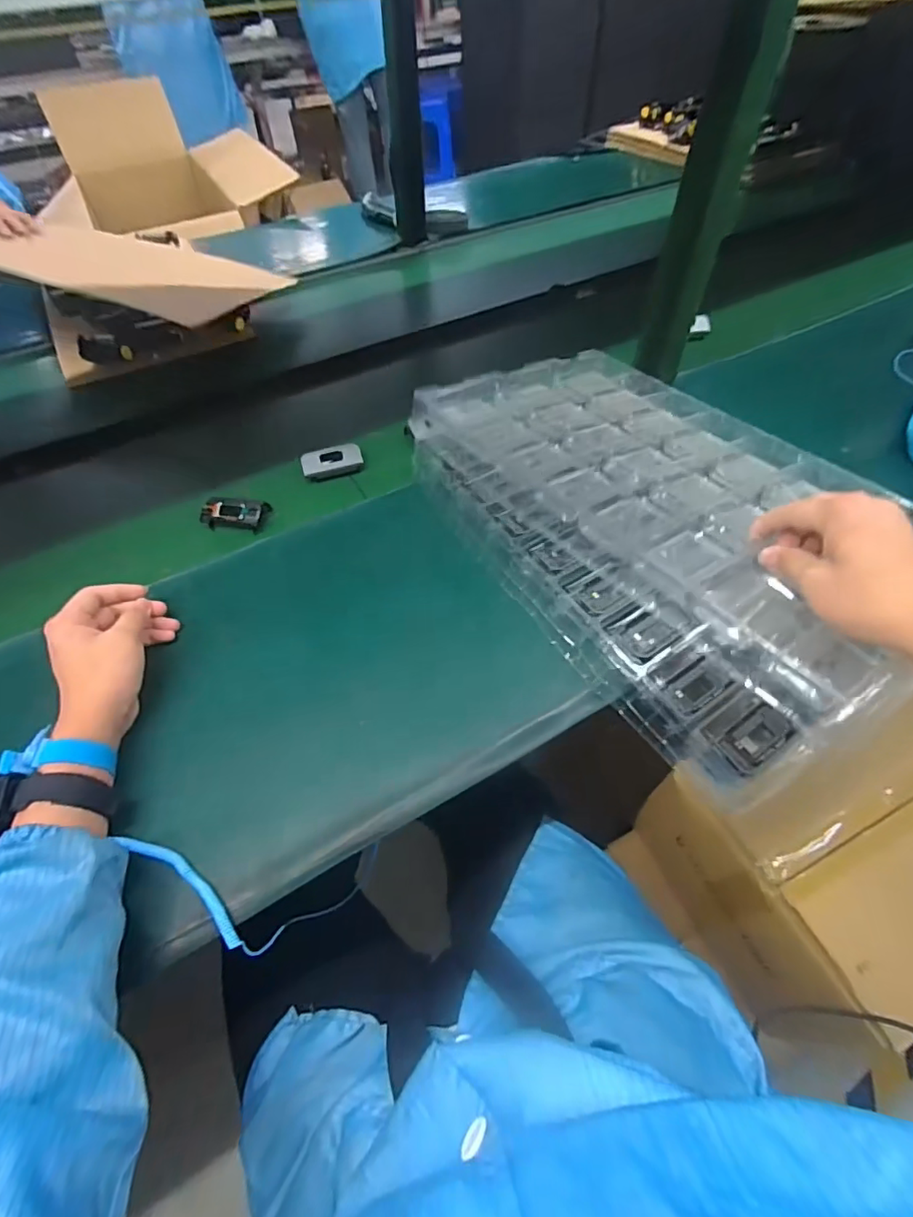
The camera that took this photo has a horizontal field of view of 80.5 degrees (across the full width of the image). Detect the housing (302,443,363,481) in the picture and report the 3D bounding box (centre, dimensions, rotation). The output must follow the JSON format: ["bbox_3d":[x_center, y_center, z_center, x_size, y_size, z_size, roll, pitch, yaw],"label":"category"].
[{"bbox_3d":[-0.158,-0.186,0.690,0.075,0.026,0.028,-12,55,-8],"label":"housing"}]

